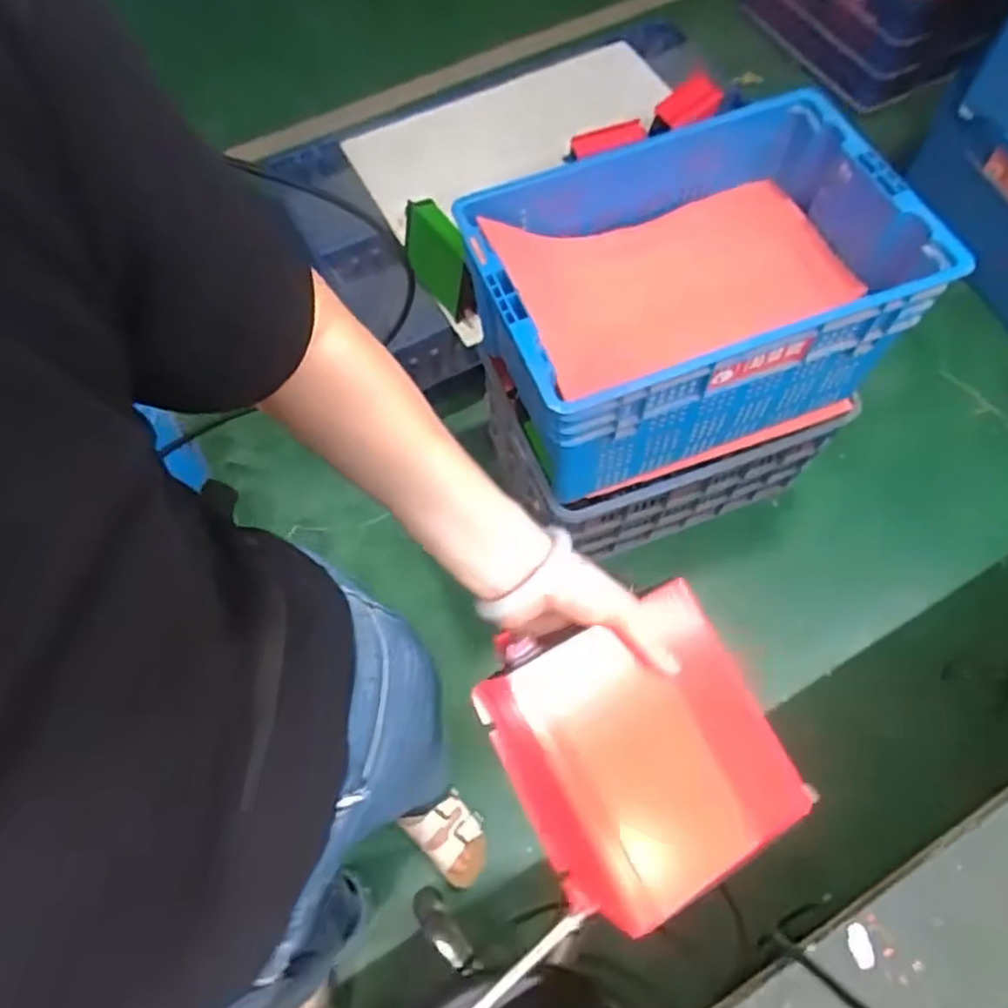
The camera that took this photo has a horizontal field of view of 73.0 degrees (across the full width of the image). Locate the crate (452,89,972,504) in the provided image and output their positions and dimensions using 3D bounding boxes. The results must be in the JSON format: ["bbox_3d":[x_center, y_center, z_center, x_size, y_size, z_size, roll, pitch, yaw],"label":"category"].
[{"bbox_3d":[0.276,-0.315,1.036,0.601,0.313,0.393,-17,66,-6],"label":"crate"}]

